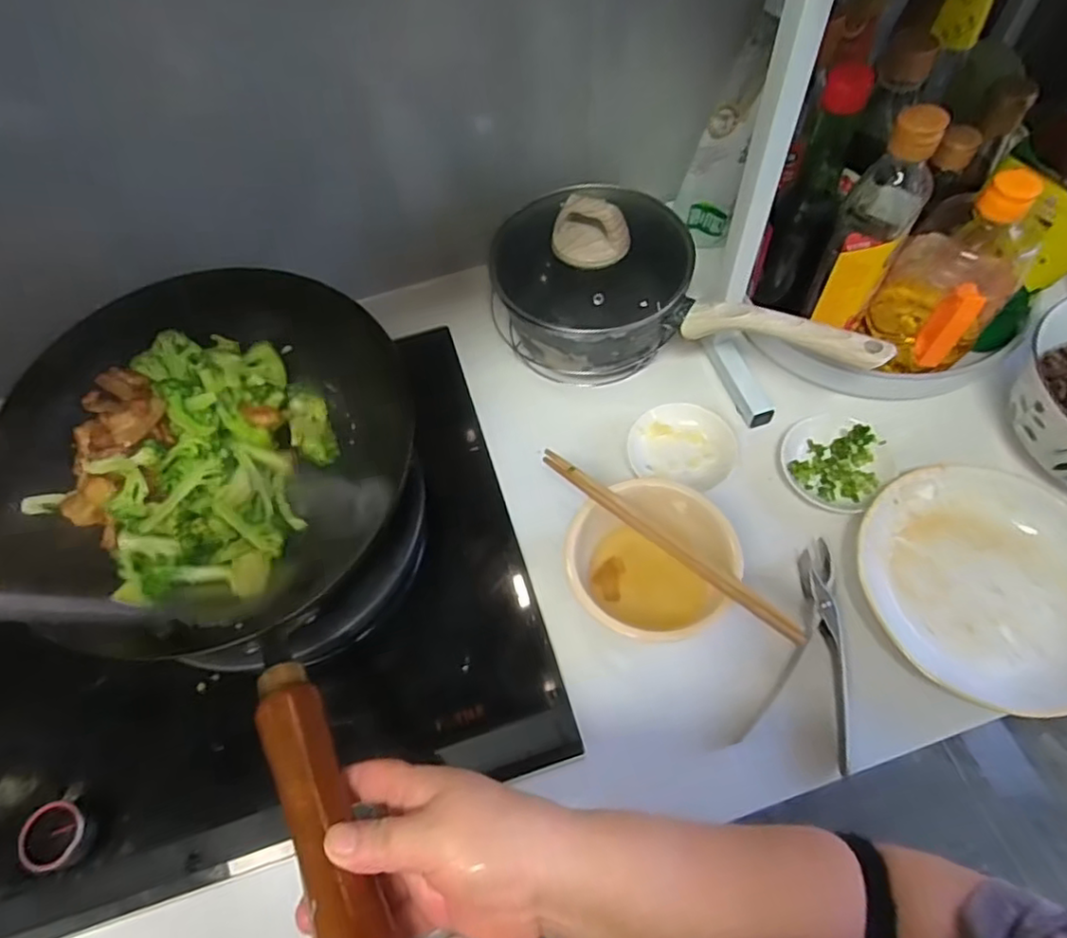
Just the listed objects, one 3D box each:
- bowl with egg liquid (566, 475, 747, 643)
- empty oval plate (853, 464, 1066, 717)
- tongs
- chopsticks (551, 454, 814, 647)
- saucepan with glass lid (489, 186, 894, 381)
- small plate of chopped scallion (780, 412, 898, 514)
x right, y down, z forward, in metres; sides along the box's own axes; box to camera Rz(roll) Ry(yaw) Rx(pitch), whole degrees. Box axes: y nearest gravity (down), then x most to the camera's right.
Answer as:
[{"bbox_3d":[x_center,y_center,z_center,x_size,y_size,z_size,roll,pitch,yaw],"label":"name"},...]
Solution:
[{"bbox_3d":[0.092,0.077,0.509,0.124,0.058,0.126,-2,61,3],"label":"bowl with egg liquid"},{"bbox_3d":[0.362,0.091,0.507,0.189,0.041,0.190,-14,61,-4],"label":"empty oval plate"},{"bbox_3d":[0.211,0.134,0.491,0.077,0.018,0.169,14,63,11],"label":"tongs"},{"bbox_3d":[0.099,0.054,0.485,0.232,0.013,0.011,37,69,21],"label":"chopsticks"},{"bbox_3d":[0.127,-0.167,0.589,0.343,0.138,0.163,12,63,10],"label":"saucepan with glass lid"},{"bbox_3d":[0.273,-0.007,0.572,0.089,0.023,0.087,-2,61,3],"label":"small plate of chopped scallion"}]

